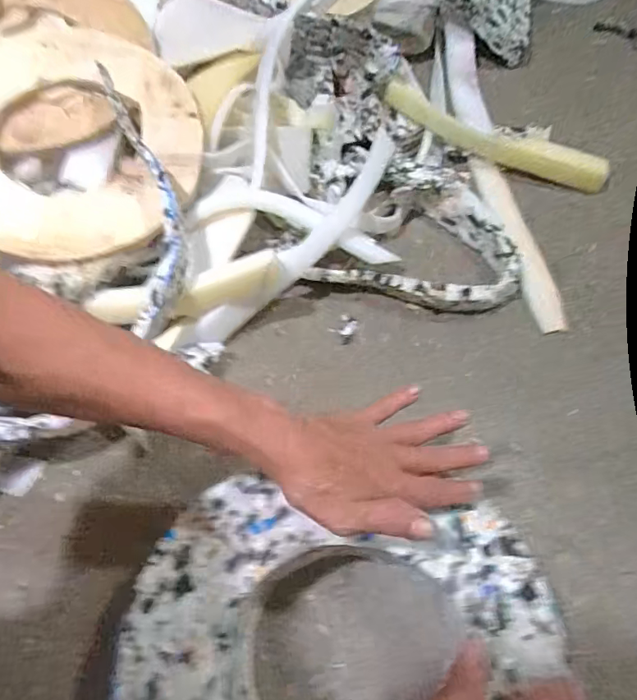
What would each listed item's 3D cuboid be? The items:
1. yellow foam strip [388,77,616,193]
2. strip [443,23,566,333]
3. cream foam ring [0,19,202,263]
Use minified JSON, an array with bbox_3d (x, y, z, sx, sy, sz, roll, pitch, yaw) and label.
[{"bbox_3d":[0.237,-0.292,0.674,0.315,0.070,0.040,21,64,16],"label":"yellow foam strip"},{"bbox_3d":[0.239,-0.268,0.668,0.047,0.053,0.530,-5,60,1],"label":"strip"},{"bbox_3d":[-0.297,-0.247,0.570,0.311,0.029,0.282,24,78,3],"label":"cream foam ring"}]

